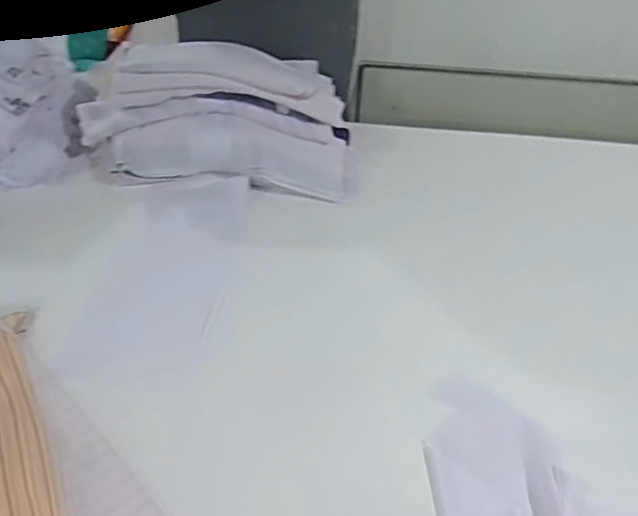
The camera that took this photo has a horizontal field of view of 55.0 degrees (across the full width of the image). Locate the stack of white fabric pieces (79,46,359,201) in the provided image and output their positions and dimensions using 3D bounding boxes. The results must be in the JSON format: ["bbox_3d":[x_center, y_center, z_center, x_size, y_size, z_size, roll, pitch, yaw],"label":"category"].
[{"bbox_3d":[-0.168,-0.256,1.050,0.452,0.170,0.261,2,43,-5],"label":"stack of white fabric pieces"}]

